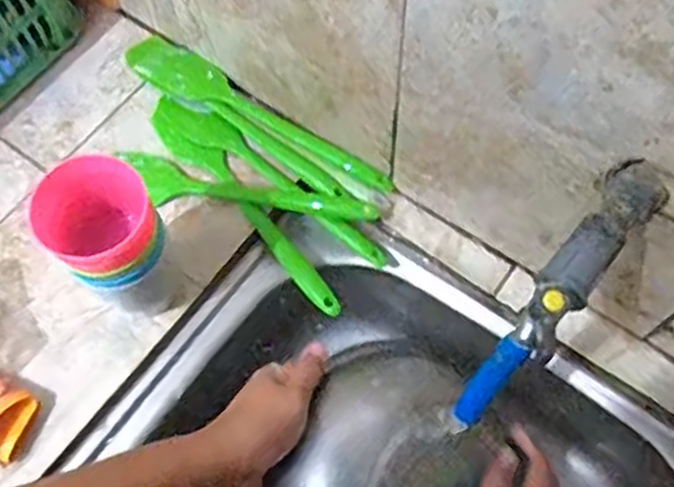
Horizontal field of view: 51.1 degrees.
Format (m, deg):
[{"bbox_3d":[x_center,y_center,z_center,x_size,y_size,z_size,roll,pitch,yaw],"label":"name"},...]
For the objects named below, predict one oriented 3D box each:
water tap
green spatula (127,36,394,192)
[{"bbox_3d":[0.134,0.032,0.424,0.034,0.084,0.170,35,71,15],"label":"water tap"},{"bbox_3d":[-0.083,-0.119,0.659,0.293,0.030,0.050,33,71,15],"label":"green spatula"}]

